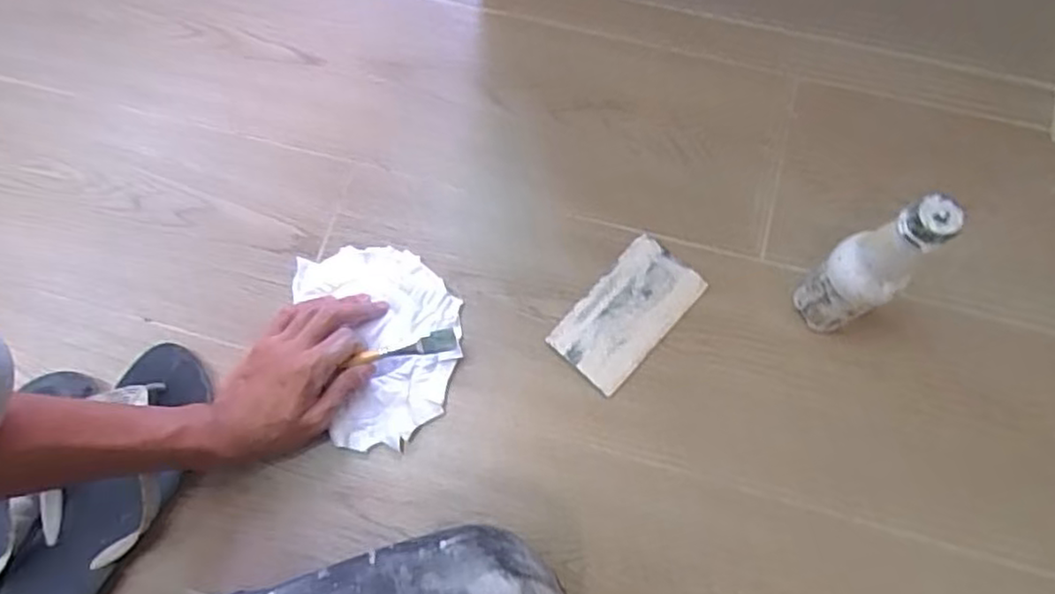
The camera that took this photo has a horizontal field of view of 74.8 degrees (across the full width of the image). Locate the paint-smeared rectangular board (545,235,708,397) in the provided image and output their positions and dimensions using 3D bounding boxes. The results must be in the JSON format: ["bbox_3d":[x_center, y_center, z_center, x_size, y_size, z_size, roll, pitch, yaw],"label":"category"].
[{"bbox_3d":[0.089,0.014,0.616,0.075,0.007,0.135,41,80,11],"label":"paint-smeared rectangular board"}]

